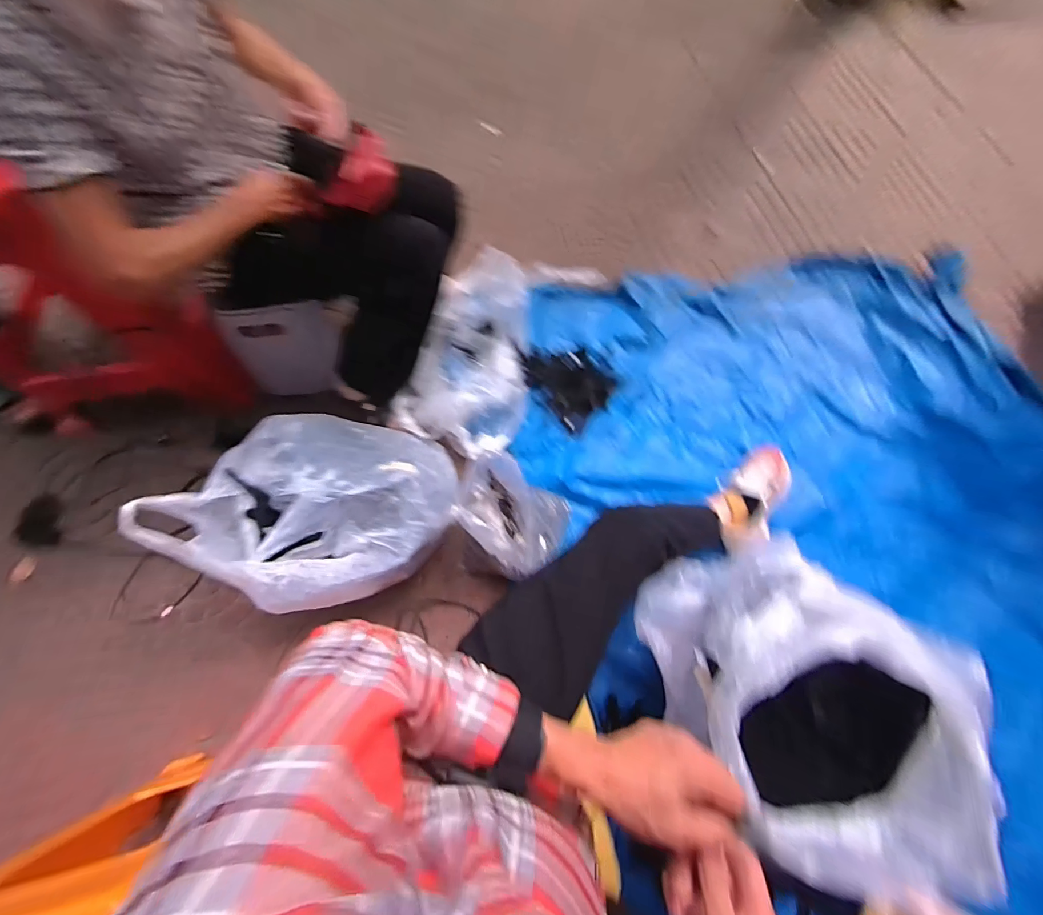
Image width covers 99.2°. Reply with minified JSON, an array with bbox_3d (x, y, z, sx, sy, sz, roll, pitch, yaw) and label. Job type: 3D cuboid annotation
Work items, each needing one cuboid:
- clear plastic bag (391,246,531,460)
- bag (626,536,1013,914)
[{"bbox_3d":[-0.105,-0.230,0.986,0.271,0.146,0.423,15,72,2],"label":"clear plastic bag"},{"bbox_3d":[0.326,0.308,0.605,0.292,0.311,0.334,-18,74,-8],"label":"bag"}]

